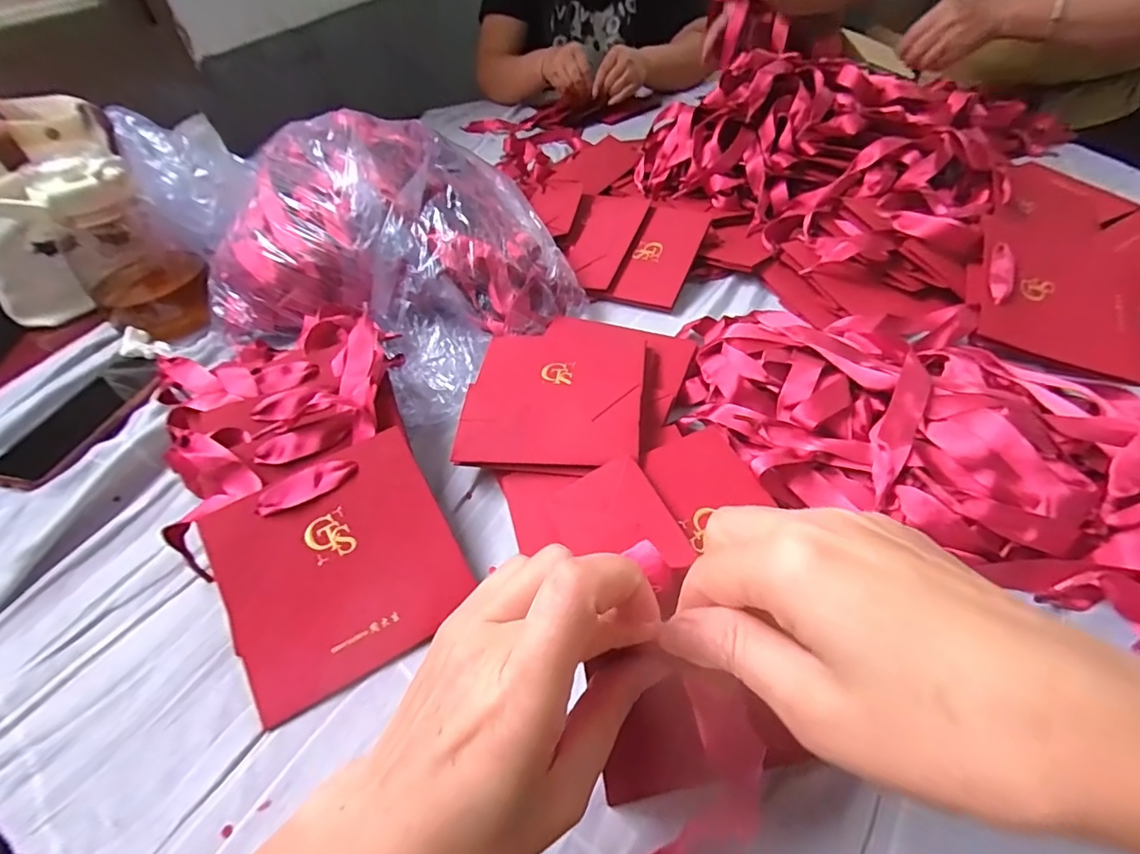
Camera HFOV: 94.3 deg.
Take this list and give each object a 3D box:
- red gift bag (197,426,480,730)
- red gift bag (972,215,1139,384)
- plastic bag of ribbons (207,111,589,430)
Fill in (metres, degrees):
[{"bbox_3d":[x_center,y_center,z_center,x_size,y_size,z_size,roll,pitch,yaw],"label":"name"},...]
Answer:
[{"bbox_3d":[-0.148,0.088,0.339,0.140,0.015,0.134,-27,78,-14],"label":"red gift bag"},{"bbox_3d":[0.429,-0.131,0.468,0.134,0.031,0.178,20,67,3],"label":"red gift bag"},{"bbox_3d":[-0.177,-0.191,0.543,0.352,0.147,0.281,21,53,24],"label":"plastic bag of ribbons"}]

